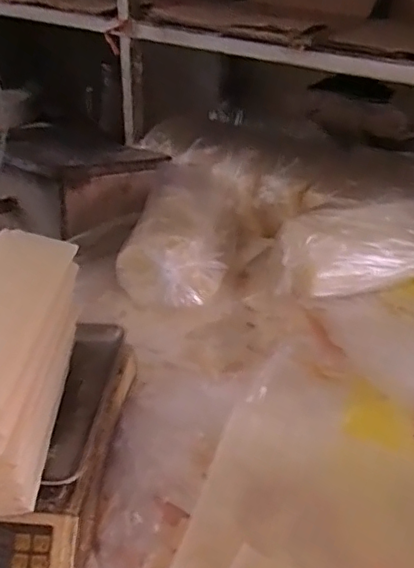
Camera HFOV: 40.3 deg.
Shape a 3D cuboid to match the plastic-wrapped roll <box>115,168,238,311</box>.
[{"bbox_3d":[-0.031,-0.092,0.946,0.155,0.117,0.302,9,48,12],"label":"plastic-wrapped roll"}]

